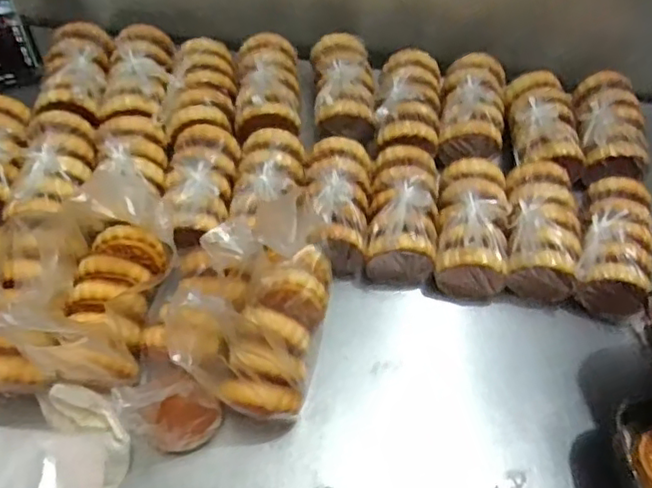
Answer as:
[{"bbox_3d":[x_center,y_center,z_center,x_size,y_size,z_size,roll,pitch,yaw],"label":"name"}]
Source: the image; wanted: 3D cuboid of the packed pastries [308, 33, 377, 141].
[{"bbox_3d":[0.022,-0.201,0.819,0.083,0.066,0.146,0,58,-4],"label":"packed pastries"}]

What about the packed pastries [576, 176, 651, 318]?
[{"bbox_3d":[0.328,0.000,0.711,0.084,0.063,0.155,20,59,9],"label":"packed pastries"}]

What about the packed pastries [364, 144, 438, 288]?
[{"bbox_3d":[0.088,-0.036,0.723,0.082,0.081,0.153,6,58,0],"label":"packed pastries"}]

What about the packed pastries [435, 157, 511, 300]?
[{"bbox_3d":[0.166,-0.019,0.719,0.083,0.077,0.148,9,58,2],"label":"packed pastries"}]

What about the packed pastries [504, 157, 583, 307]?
[{"bbox_3d":[0.243,-0.018,0.716,0.086,0.063,0.152,10,58,3],"label":"packed pastries"}]

